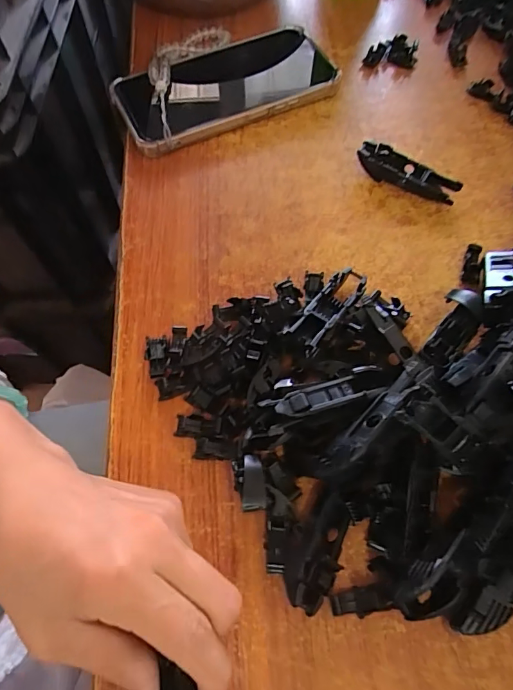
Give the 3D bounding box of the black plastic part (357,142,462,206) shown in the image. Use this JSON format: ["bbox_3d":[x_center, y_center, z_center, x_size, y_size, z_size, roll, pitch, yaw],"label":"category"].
[{"bbox_3d":[0.104,-0.118,0.313,0.070,0.016,0.019,31,69,15],"label":"black plastic part"}]

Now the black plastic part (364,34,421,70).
[{"bbox_3d":[0.113,-0.244,0.377,0.041,0.010,0.029,9,65,5],"label":"black plastic part"}]

